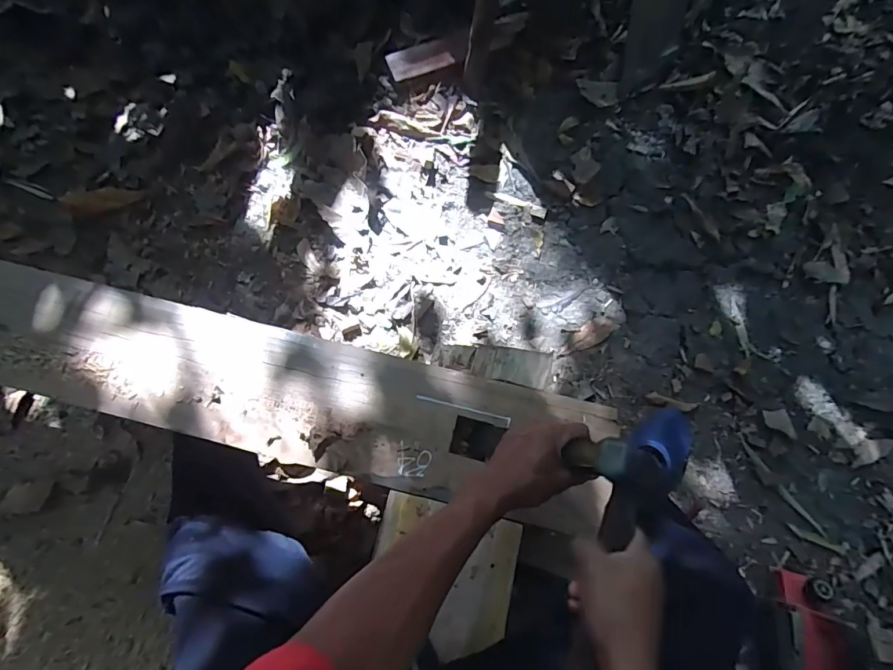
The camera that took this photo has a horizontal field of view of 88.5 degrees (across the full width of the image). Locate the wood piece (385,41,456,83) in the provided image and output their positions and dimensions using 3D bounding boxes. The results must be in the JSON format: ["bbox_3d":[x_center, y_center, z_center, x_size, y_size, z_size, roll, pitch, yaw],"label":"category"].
[{"bbox_3d":[-0.077,-0.781,1.298,0.178,0.014,0.087,-21,83,-6],"label":"wood piece"}]

